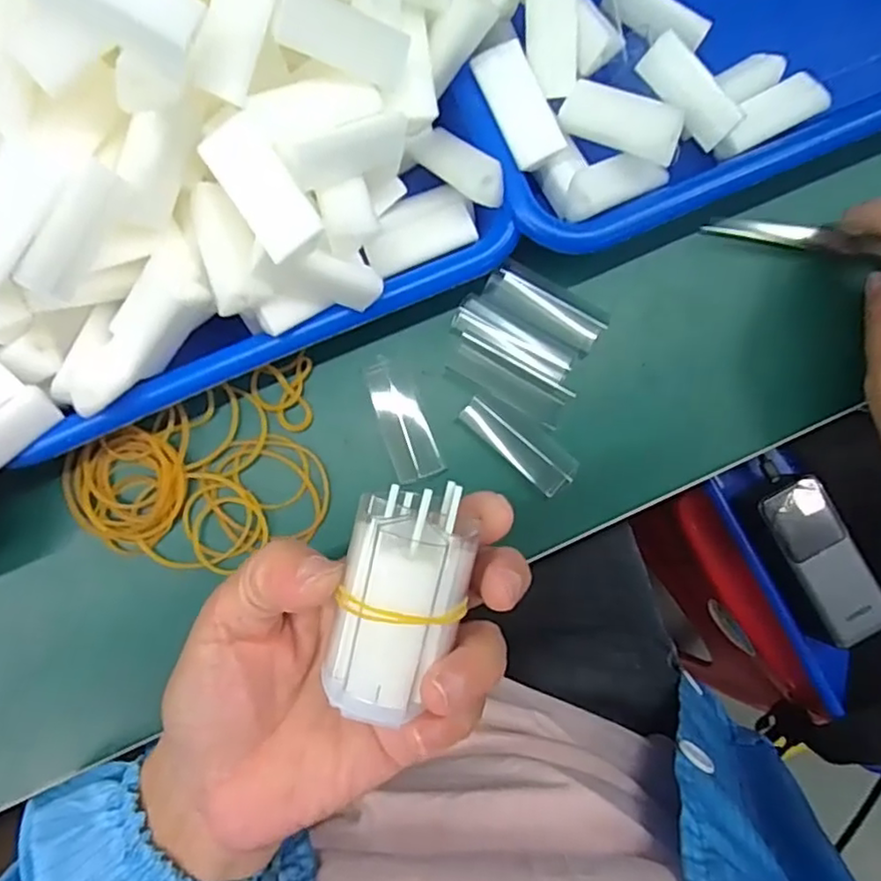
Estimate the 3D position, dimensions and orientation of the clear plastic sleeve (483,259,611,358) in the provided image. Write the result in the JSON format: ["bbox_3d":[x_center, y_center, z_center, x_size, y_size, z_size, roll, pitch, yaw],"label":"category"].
[{"bbox_3d":[0.047,-0.059,0.279,0.053,0.005,0.023,29,86,2],"label":"clear plastic sleeve"}]

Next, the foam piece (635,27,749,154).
[{"bbox_3d":[0.100,-0.139,0.256,0.045,0.011,0.018,44,130,-6],"label":"foam piece"}]

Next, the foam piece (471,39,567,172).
[{"bbox_3d":[0.031,-0.129,0.248,0.021,0.010,0.045,-25,86,-2],"label":"foam piece"}]

